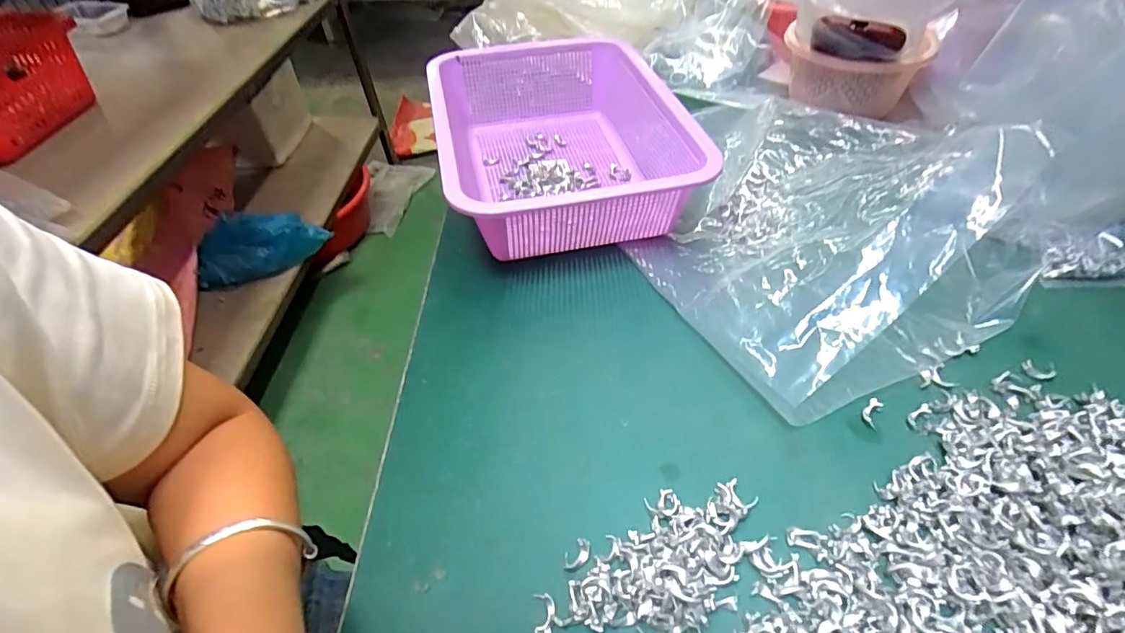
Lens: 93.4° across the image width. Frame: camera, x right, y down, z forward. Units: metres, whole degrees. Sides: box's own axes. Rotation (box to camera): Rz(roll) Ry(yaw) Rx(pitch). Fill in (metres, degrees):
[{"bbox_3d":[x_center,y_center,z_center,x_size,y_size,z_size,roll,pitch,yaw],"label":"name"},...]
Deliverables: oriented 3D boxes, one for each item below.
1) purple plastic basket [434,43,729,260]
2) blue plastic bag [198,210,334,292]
[{"bbox_3d":[-0.012,-0.168,0.523,0.215,0.095,0.315,-13,48,-10],"label":"purple plastic basket"},{"bbox_3d":[-0.680,-0.152,1.193,0.259,0.109,0.153,1,48,5],"label":"blue plastic bag"}]

